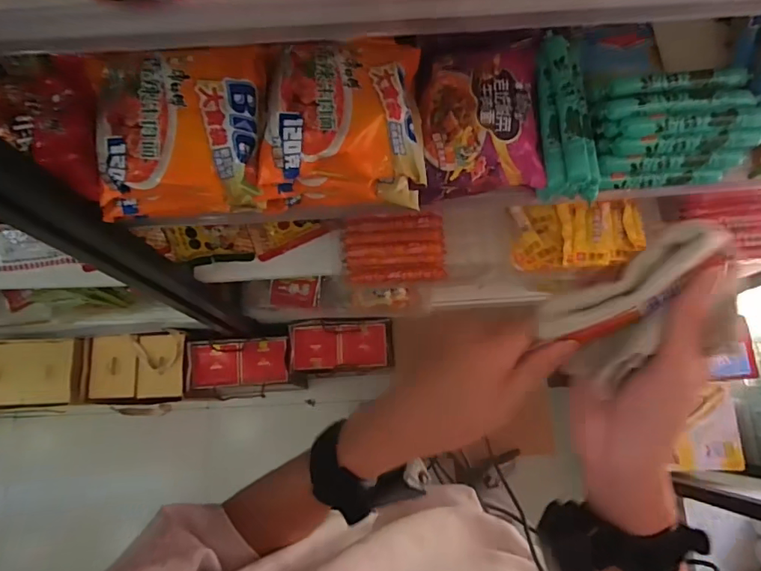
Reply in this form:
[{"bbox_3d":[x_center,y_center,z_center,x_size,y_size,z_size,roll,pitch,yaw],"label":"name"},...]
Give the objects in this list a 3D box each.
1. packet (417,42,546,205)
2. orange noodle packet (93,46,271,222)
[{"bbox_3d":[0.109,-0.186,0.565,0.133,0.053,0.169,-2,76,-1],"label":"packet"},{"bbox_3d":[-0.201,-0.150,0.524,0.178,0.107,0.141,1,76,-1],"label":"orange noodle packet"}]

